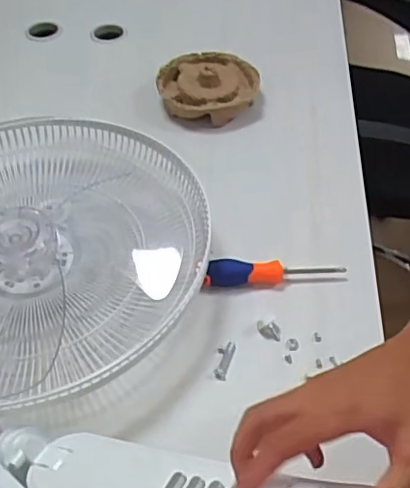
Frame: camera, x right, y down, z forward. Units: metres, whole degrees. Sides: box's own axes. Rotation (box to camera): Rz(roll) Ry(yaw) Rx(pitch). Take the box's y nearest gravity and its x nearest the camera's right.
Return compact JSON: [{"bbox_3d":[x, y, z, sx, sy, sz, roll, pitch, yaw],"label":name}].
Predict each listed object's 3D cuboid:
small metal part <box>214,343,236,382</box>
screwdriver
[{"bbox_3d":[0.020,0.132,0.707,0.019,0.009,0.045,15,51,13],"label":"small metal part"},{"bbox_3d":[0.086,0.034,0.767,0.173,0.027,0.025,-2,49,-2],"label":"screwdriver"}]

